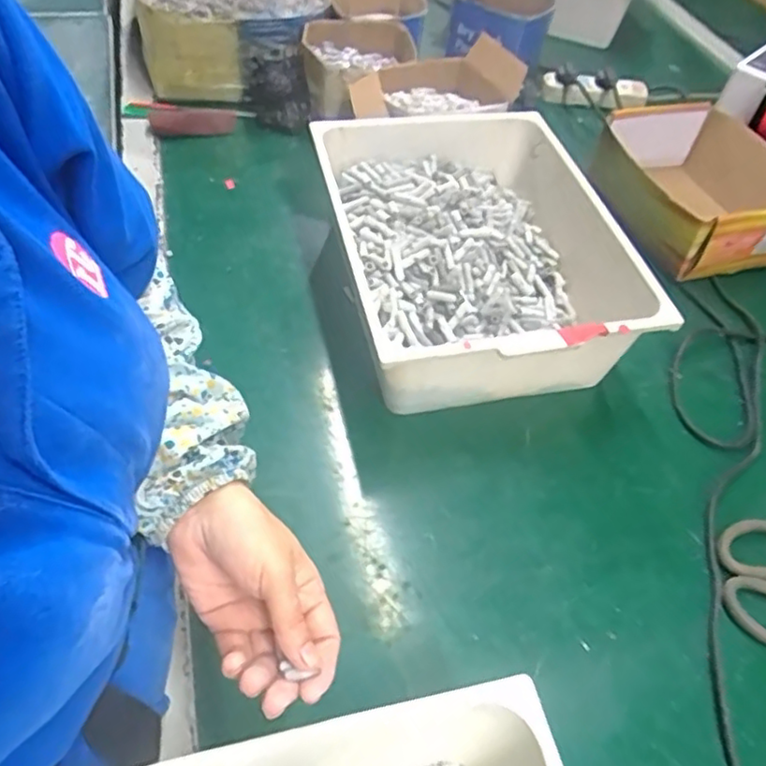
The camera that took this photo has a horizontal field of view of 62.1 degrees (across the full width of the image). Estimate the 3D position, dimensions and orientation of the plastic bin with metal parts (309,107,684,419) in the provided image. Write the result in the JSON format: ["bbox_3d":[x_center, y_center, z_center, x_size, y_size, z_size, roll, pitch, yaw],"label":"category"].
[{"bbox_3d":[0.087,-0.155,0.714,0.285,0.122,0.418,-7,52,-10],"label":"plastic bin with metal parts"}]

